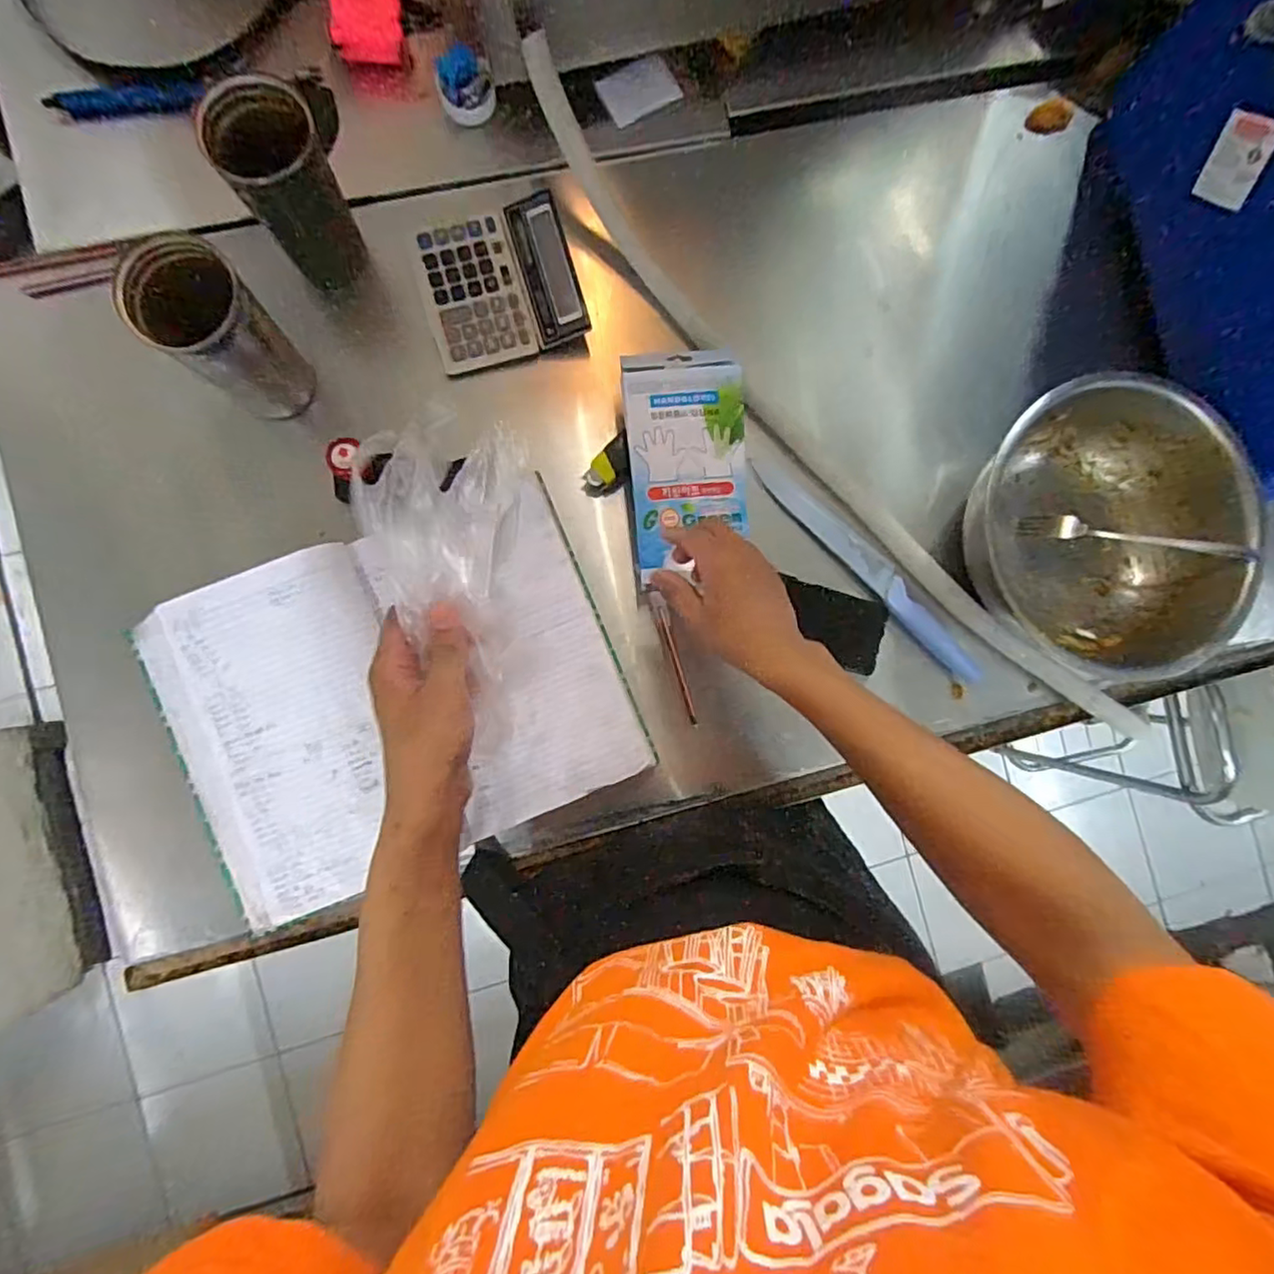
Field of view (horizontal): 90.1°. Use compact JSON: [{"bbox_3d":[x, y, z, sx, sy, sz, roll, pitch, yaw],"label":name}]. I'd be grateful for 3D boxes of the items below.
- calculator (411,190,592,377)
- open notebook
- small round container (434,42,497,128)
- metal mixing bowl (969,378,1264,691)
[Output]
[{"bbox_3d":[-0.133,-0.348,0.620,0.145,0.025,0.146,-14,89,-5],"label":"calculator"},{"bbox_3d":[-0.217,0.060,0.586,0.404,0.041,0.305,-21,90,-5],"label":"open notebook"},{"bbox_3d":[-0.168,-0.537,0.621,0.054,0.037,0.050,0,88,-5],"label":"small round container"},{"bbox_3d":[0.455,-0.109,0.632,0.243,0.107,0.252,0,88,-5],"label":"metal mixing bowl"}]

